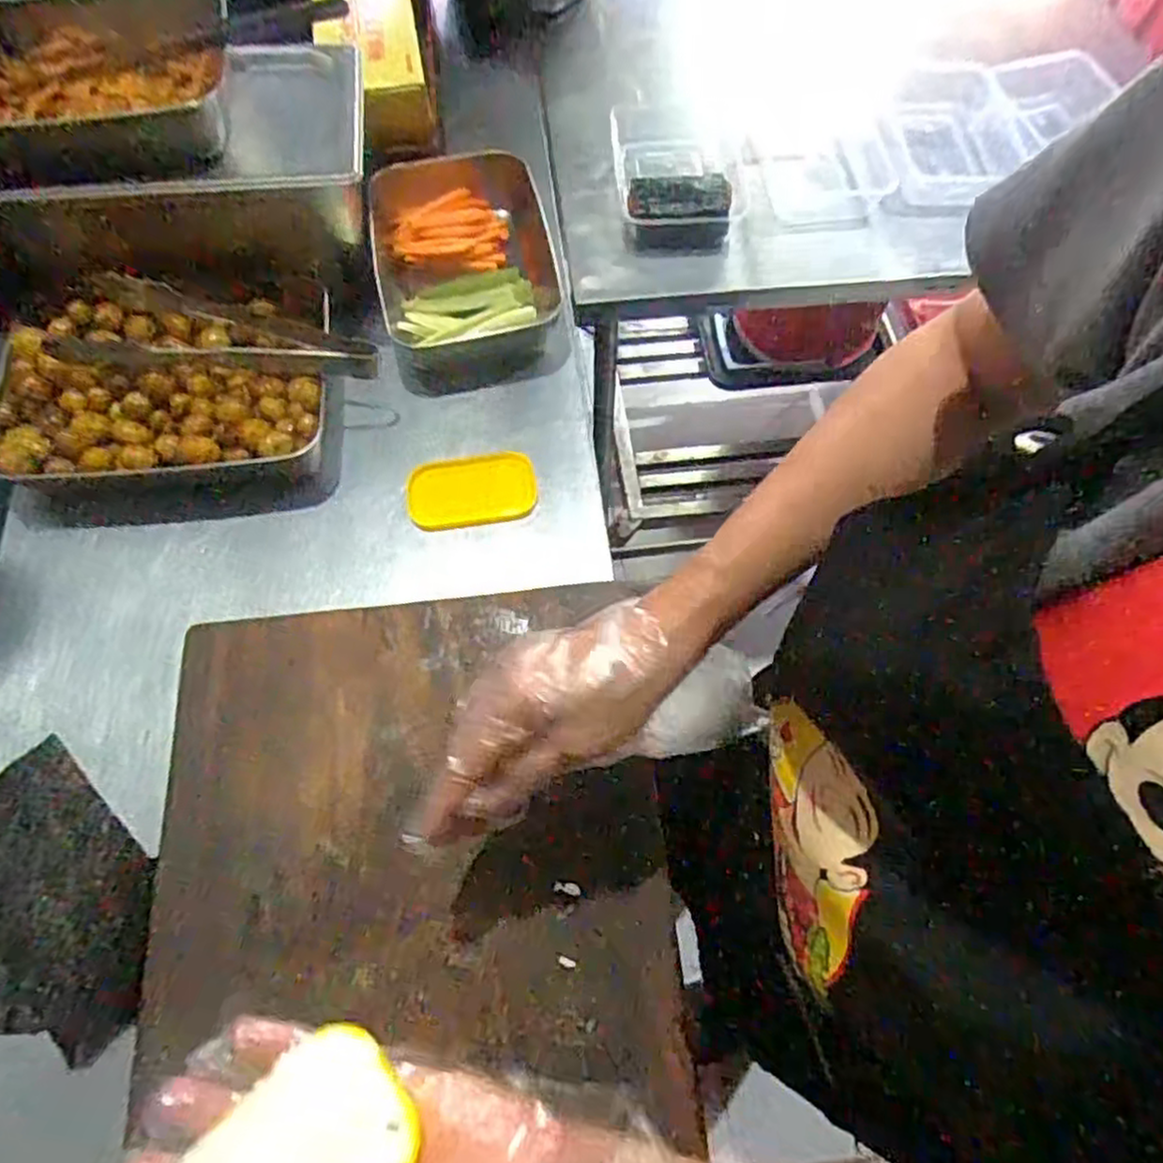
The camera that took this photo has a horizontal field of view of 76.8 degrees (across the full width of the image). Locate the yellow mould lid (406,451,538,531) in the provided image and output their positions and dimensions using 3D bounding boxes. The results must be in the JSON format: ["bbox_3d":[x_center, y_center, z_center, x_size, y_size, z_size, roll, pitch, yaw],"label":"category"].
[{"bbox_3d":[-0.088,-0.074,0.589,0.101,0.009,0.060,-8,65,-4],"label":"yellow mould lid"}]

